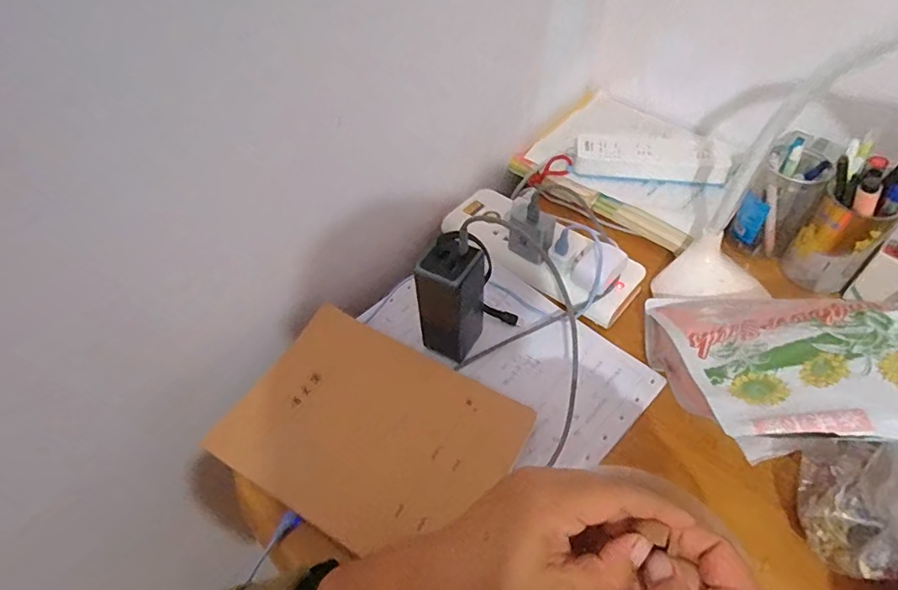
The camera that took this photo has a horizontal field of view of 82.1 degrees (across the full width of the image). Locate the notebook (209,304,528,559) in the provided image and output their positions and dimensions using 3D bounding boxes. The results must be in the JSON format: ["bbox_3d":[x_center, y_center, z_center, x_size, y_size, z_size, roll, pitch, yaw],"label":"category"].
[{"bbox_3d":[-0.074,0.124,0.480,0.250,0.017,0.180,25,62,18],"label":"notebook"}]

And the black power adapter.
[{"bbox_3d":[0.003,0.007,0.517,0.047,0.146,0.062,17,53,17],"label":"black power adapter"}]

